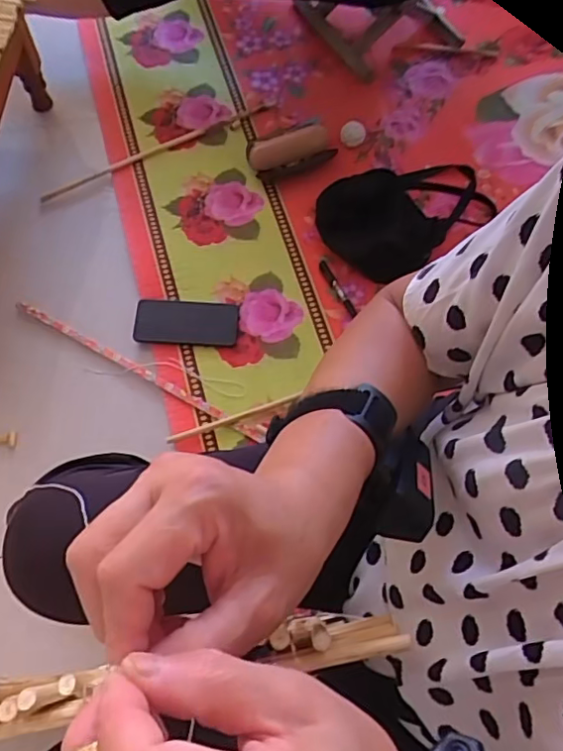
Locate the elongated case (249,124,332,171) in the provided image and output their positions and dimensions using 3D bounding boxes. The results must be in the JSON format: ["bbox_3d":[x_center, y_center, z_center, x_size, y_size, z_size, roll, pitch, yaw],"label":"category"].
[{"bbox_3d":[0.017,-0.426,1.084,0.156,0.038,0.048,-27,70,-12],"label":"elongated case"}]

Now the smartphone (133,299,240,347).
[{"bbox_3d":[-0.153,-0.086,0.955,0.164,0.009,0.077,4,76,-9],"label":"smartphone"}]

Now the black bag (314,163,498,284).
[{"bbox_3d":[0.221,-0.296,1.039,0.341,0.095,0.207,-28,70,-13],"label":"black bag"}]

